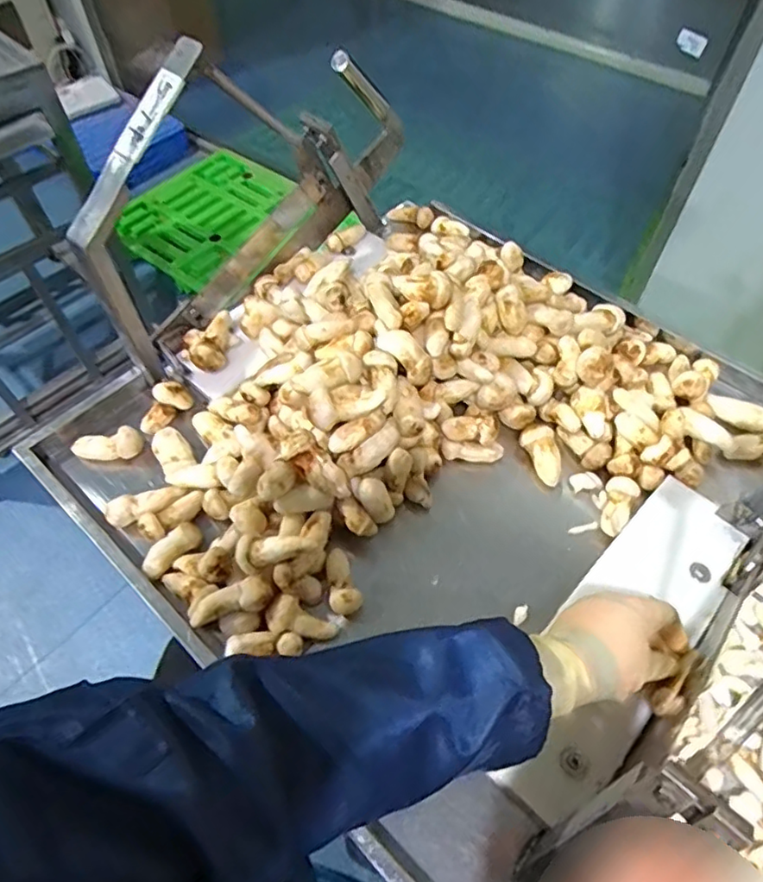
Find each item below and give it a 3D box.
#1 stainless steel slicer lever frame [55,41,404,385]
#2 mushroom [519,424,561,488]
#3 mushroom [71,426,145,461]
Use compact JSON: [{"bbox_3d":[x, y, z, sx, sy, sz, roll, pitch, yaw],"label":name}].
[{"bbox_3d":[-0.136,-0.280,0.620,0.395,0.266,0.085,-36,63,-22],"label":"stainless steel slicer lever frame"},{"bbox_3d":[0.160,0.014,0.585,0.026,0.025,0.062,-17,81,-11],"label":"mushroom"},{"bbox_3d":[-0.281,0.003,0.599,0.073,0.029,0.024,-2,56,-1],"label":"mushroom"}]

